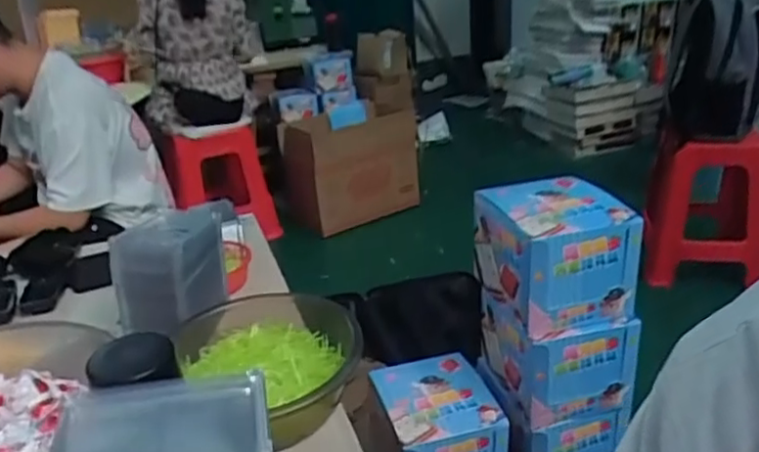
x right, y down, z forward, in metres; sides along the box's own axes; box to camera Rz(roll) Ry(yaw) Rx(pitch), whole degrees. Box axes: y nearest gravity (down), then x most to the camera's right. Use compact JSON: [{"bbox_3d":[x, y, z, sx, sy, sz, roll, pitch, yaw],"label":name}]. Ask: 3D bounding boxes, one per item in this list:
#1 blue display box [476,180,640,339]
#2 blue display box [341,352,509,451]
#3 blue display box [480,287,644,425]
[{"bbox_3d":[0.219,0.027,0.832,0.155,0.127,0.180,-10,24,-12],"label":"blue display box"},{"bbox_3d":[0.076,0.285,0.898,0.151,0.141,0.159,-12,24,-16],"label":"blue display box"},{"bbox_3d":[0.232,0.156,0.868,0.154,0.125,0.163,-9,24,-10],"label":"blue display box"}]

